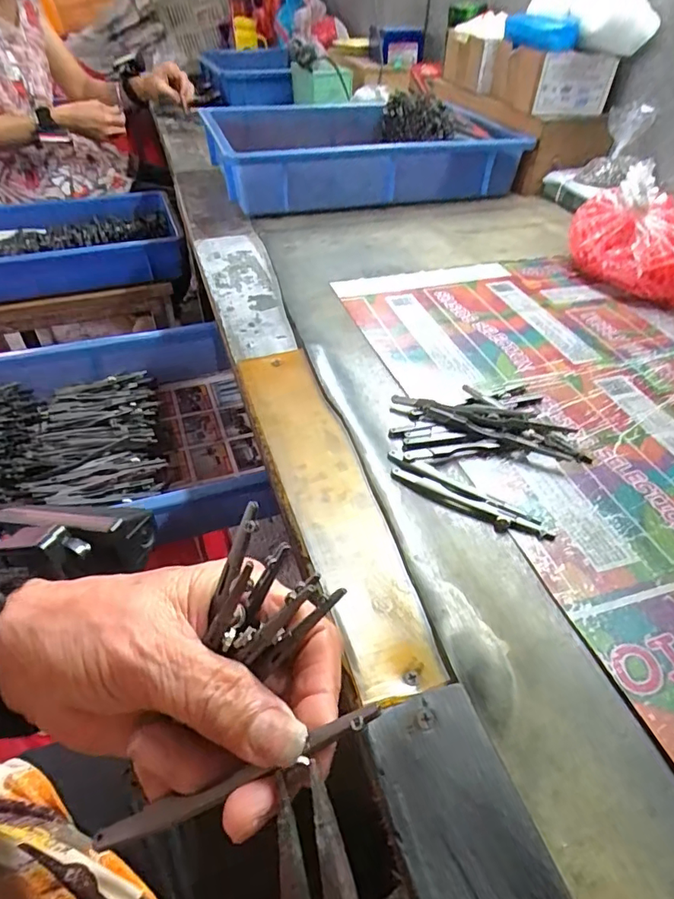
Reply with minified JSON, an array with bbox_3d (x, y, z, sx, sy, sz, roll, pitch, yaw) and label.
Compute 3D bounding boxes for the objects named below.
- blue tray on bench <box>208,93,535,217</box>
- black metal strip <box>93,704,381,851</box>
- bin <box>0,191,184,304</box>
[{"bbox_3d":[0.019,-0.457,0.769,0.414,0.082,0.322,-15,46,-17],"label":"blue tray on bench"},{"bbox_3d":[-0.032,0.101,0.153,0.100,0.004,0.008,-29,46,5],"label":"black metal strip"},{"bbox_3d":[-0.511,-0.373,0.908,0.433,0.070,0.309,-10,45,-12],"label":"bin"}]

